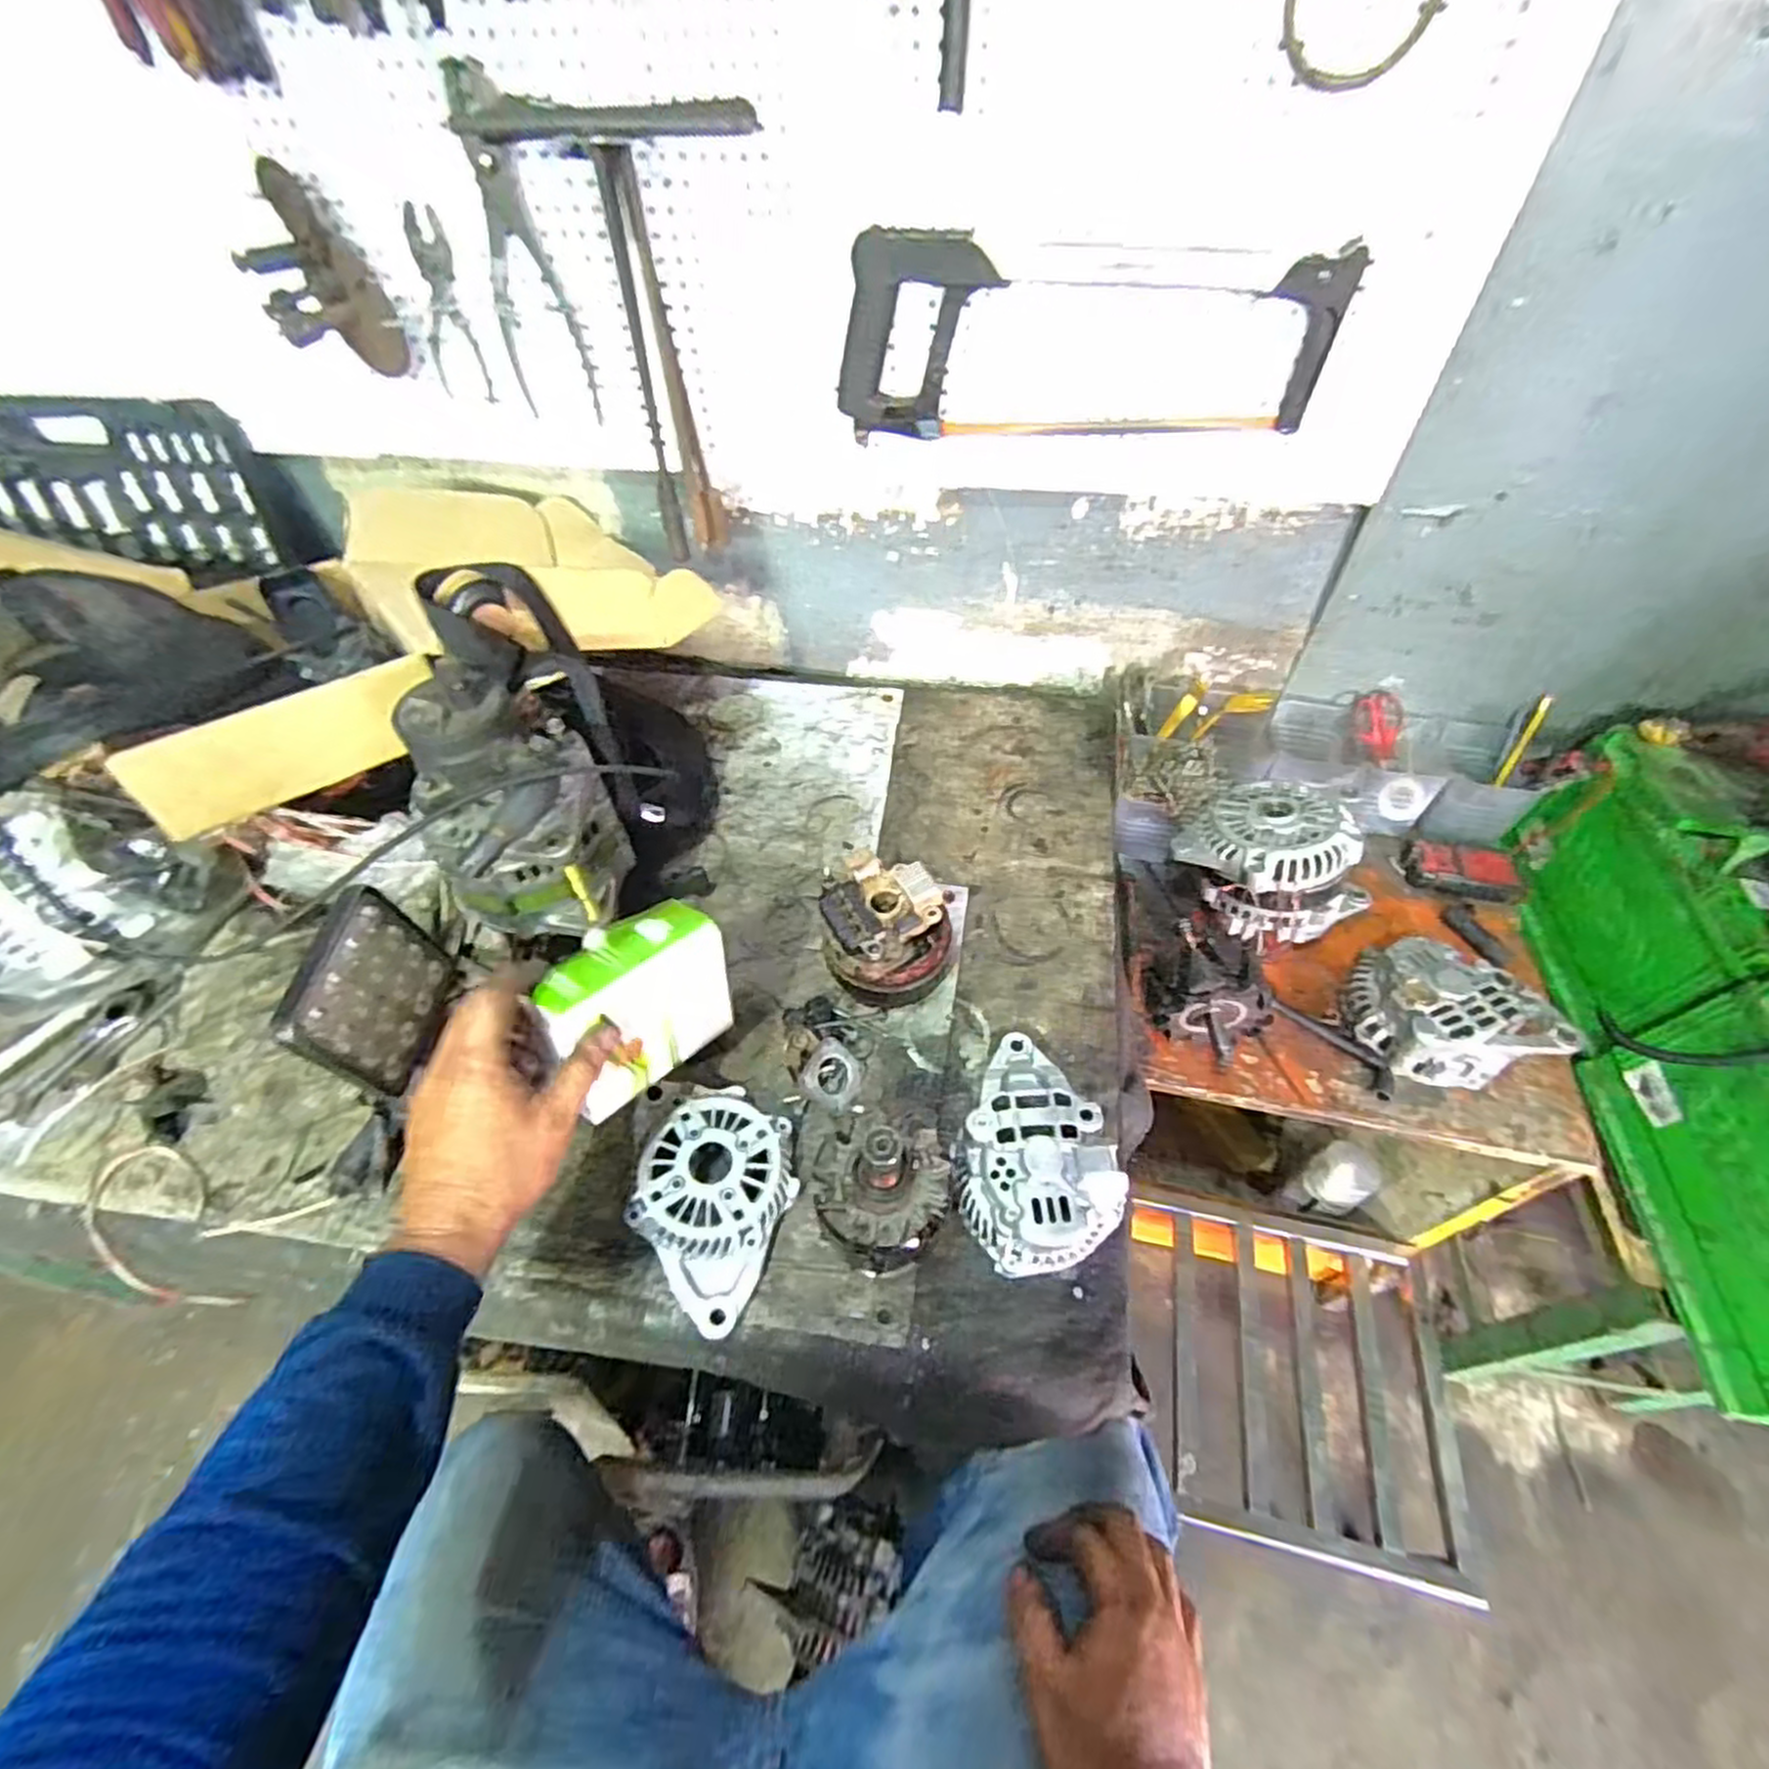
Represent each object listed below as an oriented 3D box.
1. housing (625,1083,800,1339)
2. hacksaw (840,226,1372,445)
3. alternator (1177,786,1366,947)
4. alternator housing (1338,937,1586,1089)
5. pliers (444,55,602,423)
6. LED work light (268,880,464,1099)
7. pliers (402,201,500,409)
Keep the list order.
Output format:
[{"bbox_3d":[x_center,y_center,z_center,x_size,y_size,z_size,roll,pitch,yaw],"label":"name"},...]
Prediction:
[{"bbox_3d":[-0.123,0.222,0.563,0.111,0.050,0.172,-7,52,-5],"label":"housing"},{"bbox_3d":[0.162,-0.440,0.635,0.389,0.142,0.041,4,52,5],"label":"hacksaw"},{"bbox_3d":[0.384,-0.020,0.763,0.148,0.117,0.150,-30,57,-21],"label":"alternator"},{"bbox_3d":[0.515,0.123,0.709,0.163,0.057,0.115,31,58,23],"label":"alternator housing"},{"bbox_3d":[-0.309,-0.518,0.644,0.079,0.224,0.024,5,52,5],"label":"pliers"},{"bbox_3d":[-0.317,0.067,0.486,0.024,0.101,0.104,1,52,2],"label":"LED work light"},{"bbox_3d":[-0.395,-0.514,0.693,0.053,0.138,0.005,5,52,5],"label":"pliers"}]

